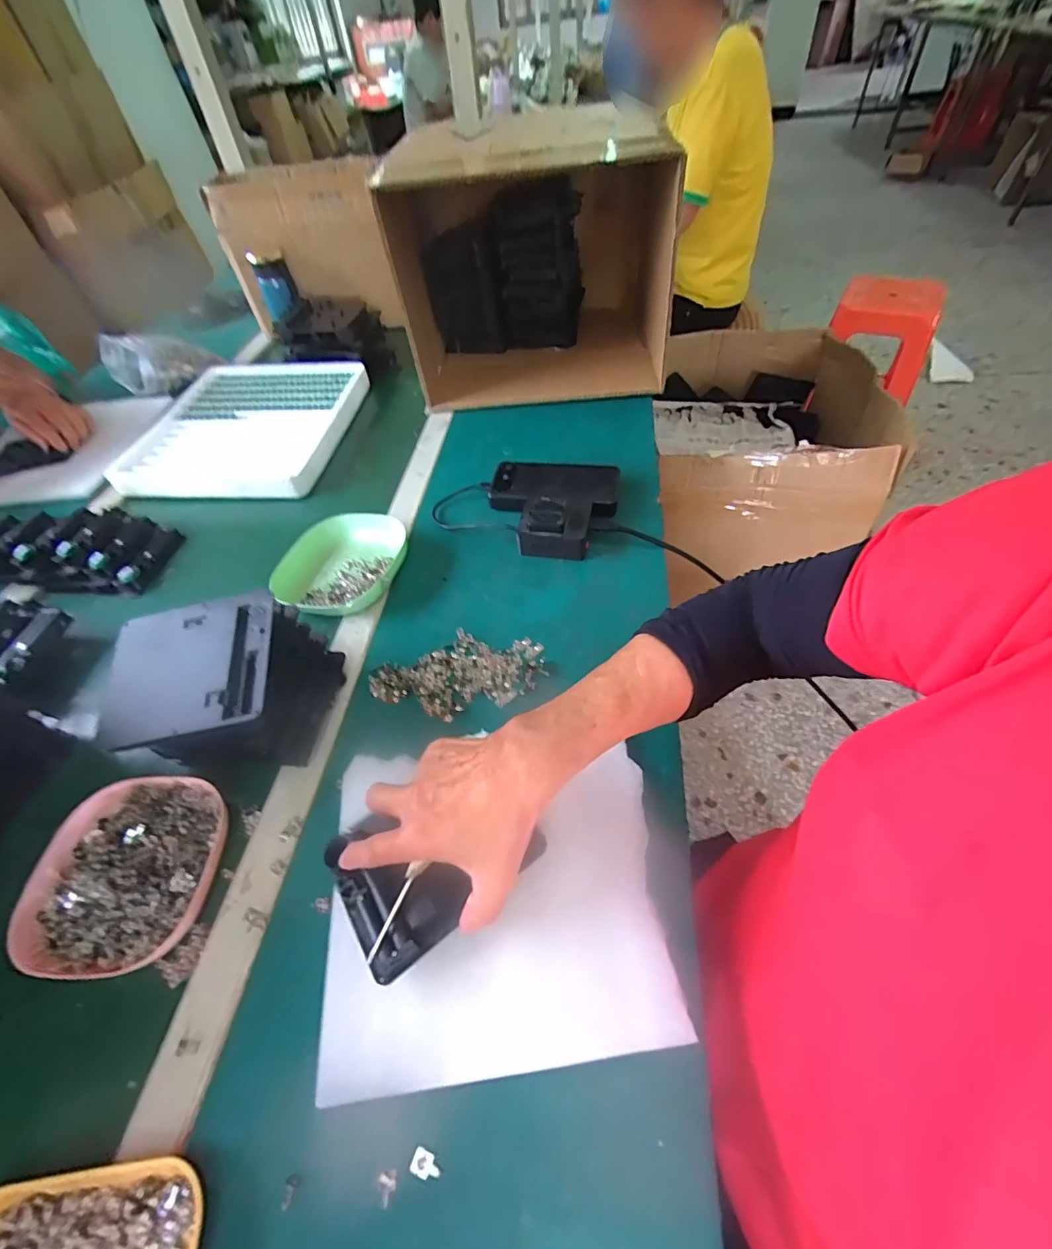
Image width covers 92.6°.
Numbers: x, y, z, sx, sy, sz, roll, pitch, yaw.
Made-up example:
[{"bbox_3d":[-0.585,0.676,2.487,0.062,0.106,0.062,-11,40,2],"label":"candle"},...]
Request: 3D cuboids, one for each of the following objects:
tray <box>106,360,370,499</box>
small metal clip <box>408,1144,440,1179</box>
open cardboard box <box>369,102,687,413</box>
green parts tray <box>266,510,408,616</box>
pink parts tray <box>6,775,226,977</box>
[{"bbox_3d":[-0.431,-0.309,0.779,0.306,0.030,0.331,1,52,8],"label":"tray"},{"bbox_3d":[-0.056,0.303,0.282,0.017,0.004,0.011,11,54,15],"label":"small metal clip"},{"bbox_3d":[0.007,-0.516,0.736,0.366,0.299,0.267,-6,51,2],"label":"open cardboard box"},{"bbox_3d":[-0.201,-0.067,0.565,0.125,0.034,0.135,9,53,14],"label":"green parts tray"},{"bbox_3d":[-0.308,0.183,0.383,0.133,0.024,0.135,-2,52,0],"label":"pink parts tray"}]

